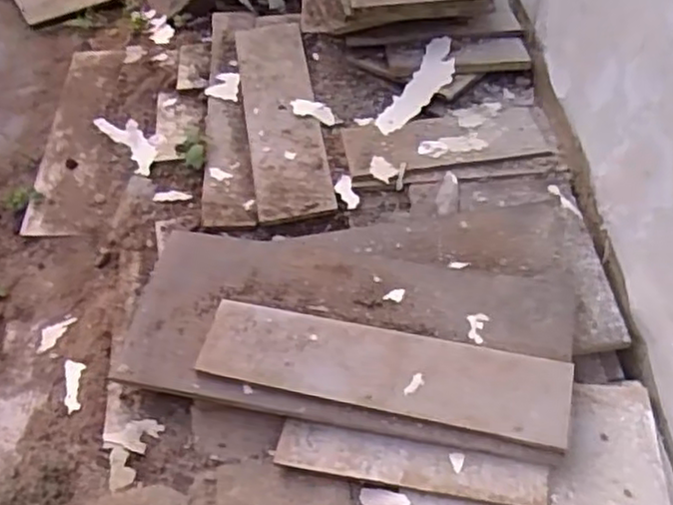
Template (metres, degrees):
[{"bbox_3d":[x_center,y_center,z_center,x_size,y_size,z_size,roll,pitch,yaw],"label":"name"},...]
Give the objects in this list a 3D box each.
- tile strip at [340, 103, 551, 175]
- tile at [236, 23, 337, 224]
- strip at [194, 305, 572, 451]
[{"bbox_3d":[0.112,-0.117,0.716,0.206,0.006,0.083,-7,52,-5],"label":"tile strip"},{"bbox_3d":[-0.059,-0.150,0.749,0.073,0.011,0.283,-8,52,-5],"label":"tile"},{"bbox_3d":[0.032,0.086,0.542,0.276,0.007,0.070,9,55,15],"label":"strip"}]

